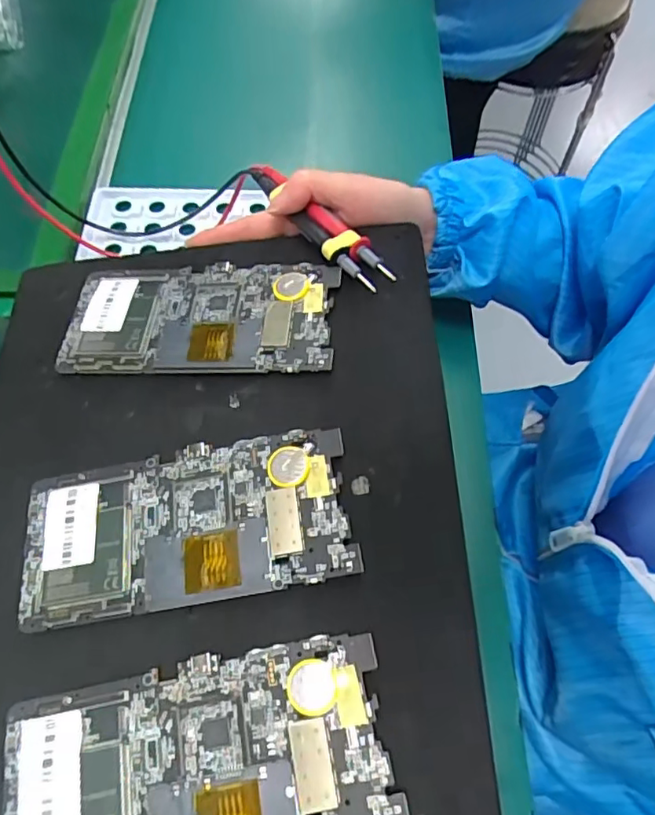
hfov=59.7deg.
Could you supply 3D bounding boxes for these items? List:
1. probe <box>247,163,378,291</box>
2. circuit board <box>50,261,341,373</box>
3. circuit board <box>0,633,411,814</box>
[{"bbox_3d":[-0.010,-0.110,0.341,0.012,0.012,0.127,-30,59,-16],"label":"probe"},{"bbox_3d":[-0.074,-0.052,0.322,0.154,0.005,0.072,-1,60,10],"label":"circuit board"},{"bbox_3d":[-0.054,0.140,0.224,0.154,0.005,0.072,-14,62,2],"label":"circuit board"}]

